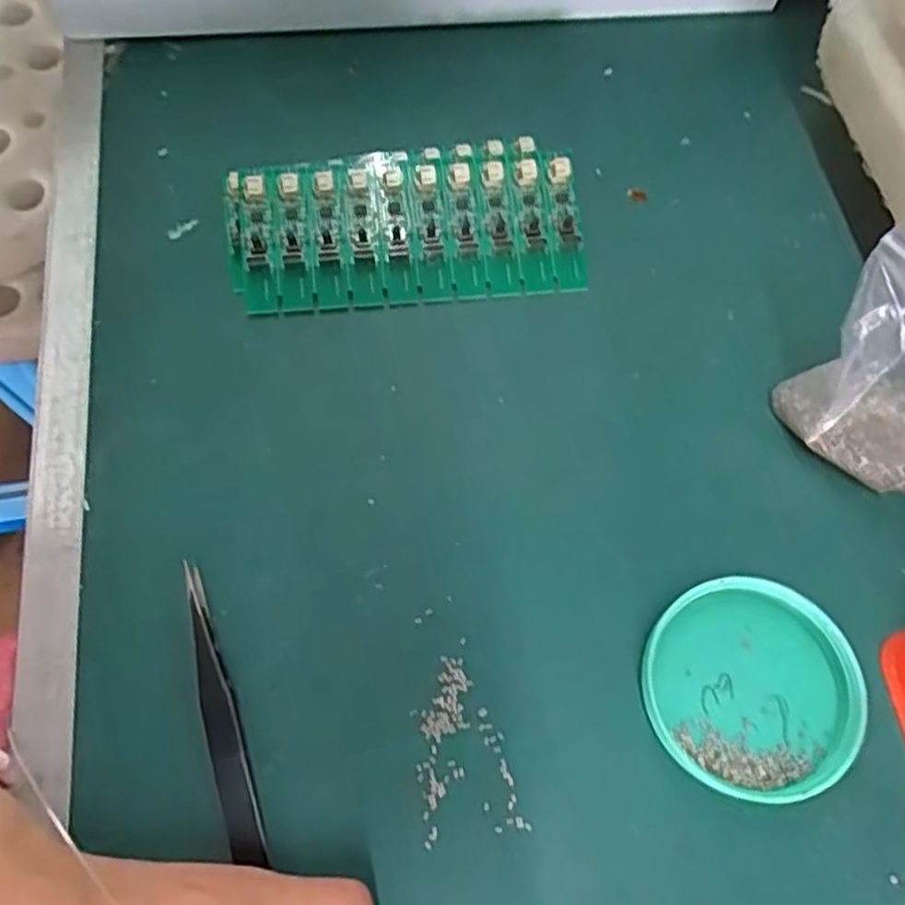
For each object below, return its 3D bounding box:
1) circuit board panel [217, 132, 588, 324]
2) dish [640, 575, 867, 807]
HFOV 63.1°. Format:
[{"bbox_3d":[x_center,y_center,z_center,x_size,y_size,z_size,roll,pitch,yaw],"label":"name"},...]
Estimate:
[{"bbox_3d":[-0.021,-0.097,0.304,0.143,0.021,0.071,-7,67,-2],"label":"circuit board panel"},{"bbox_3d":[0.095,0.075,0.237,0.064,0.013,0.065,0,67,1],"label":"dish"}]

